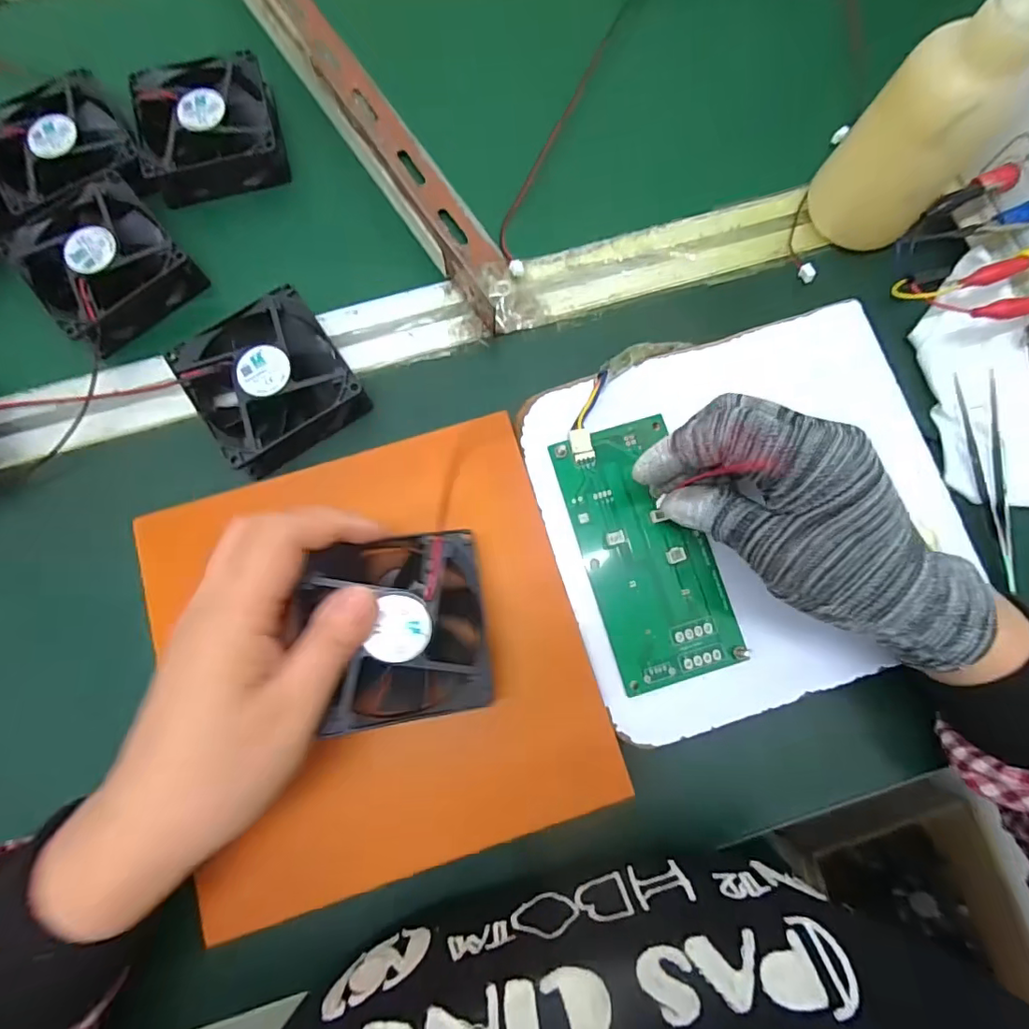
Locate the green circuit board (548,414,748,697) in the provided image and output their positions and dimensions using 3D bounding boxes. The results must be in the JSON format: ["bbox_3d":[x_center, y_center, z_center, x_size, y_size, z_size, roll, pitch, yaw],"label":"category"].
[{"bbox_3d":[0.067,0.018,0.273,0.065,0.007,0.134,-21,81,-3],"label":"green circuit board"}]

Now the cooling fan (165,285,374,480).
[{"bbox_3d":[-0.135,-0.075,0.295,0.078,0.026,0.081,-33,79,-6],"label":"cooling fan"}]

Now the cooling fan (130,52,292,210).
[{"bbox_3d":[-0.191,-0.245,0.335,0.078,0.033,0.079,-16,78,-2],"label":"cooling fan"}]

